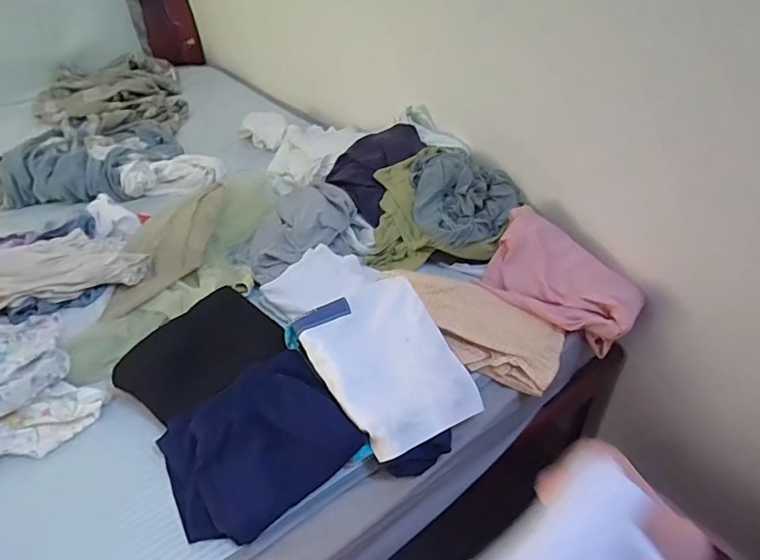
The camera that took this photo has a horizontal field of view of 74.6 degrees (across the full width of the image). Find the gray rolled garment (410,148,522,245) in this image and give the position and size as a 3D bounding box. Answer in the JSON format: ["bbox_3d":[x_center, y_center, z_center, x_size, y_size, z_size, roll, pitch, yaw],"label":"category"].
[{"bbox_3d":[0.168,-0.173,0.984,0.206,0.075,0.290,3,38,6],"label":"gray rolled garment"}]

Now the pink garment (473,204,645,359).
[{"bbox_3d":[0.310,-0.006,0.849,0.248,0.117,0.168,27,47,32],"label":"pink garment"}]

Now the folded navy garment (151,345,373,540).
[{"bbox_3d":[-0.154,0.208,0.630,0.211,0.077,0.180,-25,44,-27],"label":"folded navy garment"}]

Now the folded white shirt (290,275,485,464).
[{"bbox_3d":[0.012,0.110,0.681,0.178,0.020,0.229,-23,61,-21],"label":"folded white shirt"}]

